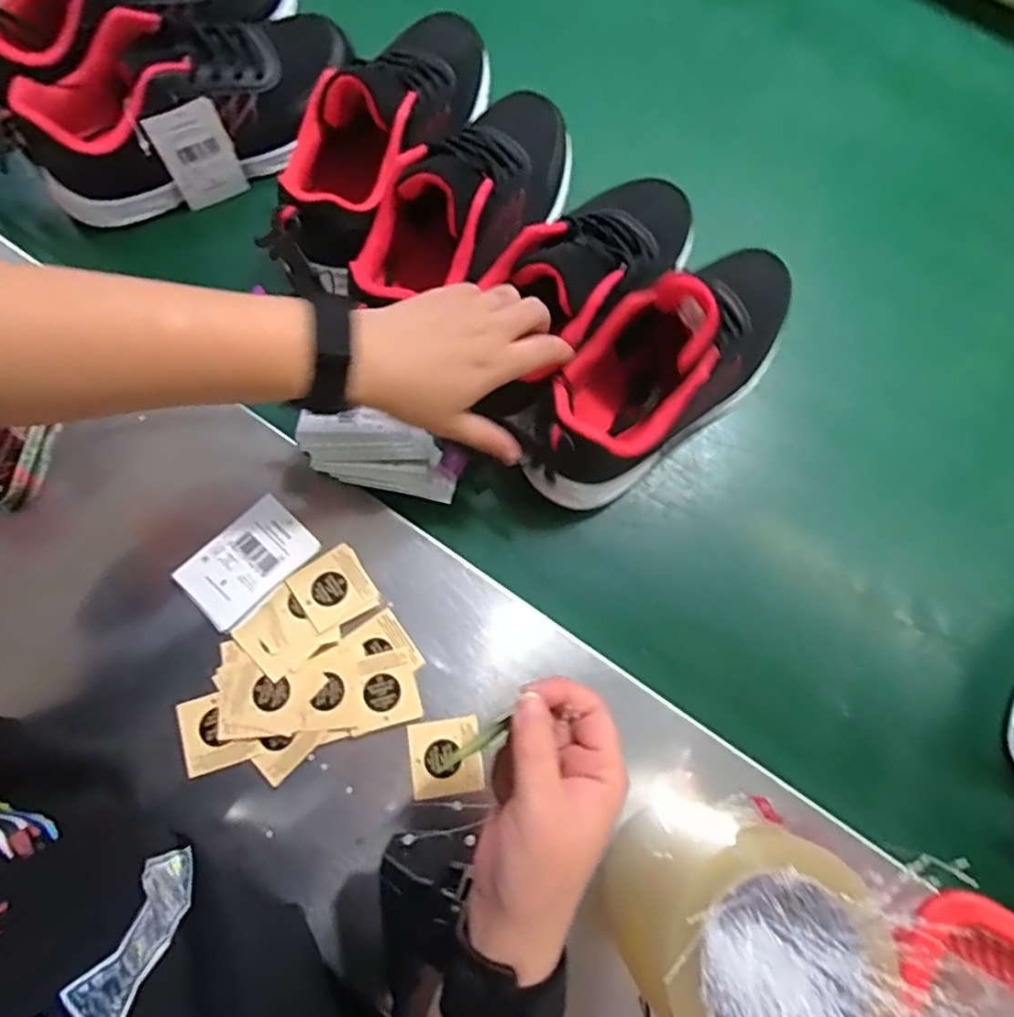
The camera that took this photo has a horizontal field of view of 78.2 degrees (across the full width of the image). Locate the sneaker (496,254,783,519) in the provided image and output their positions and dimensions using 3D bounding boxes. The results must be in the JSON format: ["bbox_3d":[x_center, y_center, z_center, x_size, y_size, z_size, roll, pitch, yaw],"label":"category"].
[{"bbox_3d":[0.116,-0.103,0.430,0.255,0.107,0.090,-38,81,-7],"label":"sneaker"}]

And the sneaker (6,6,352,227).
[{"bbox_3d":[-0.235,-0.305,0.470,0.246,0.080,0.086,-30,80,-6],"label":"sneaker"}]

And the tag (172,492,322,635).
[{"bbox_3d":[-0.170,0.035,0.411,0.052,0.014,0.080,44,82,8],"label":"tag"}]

